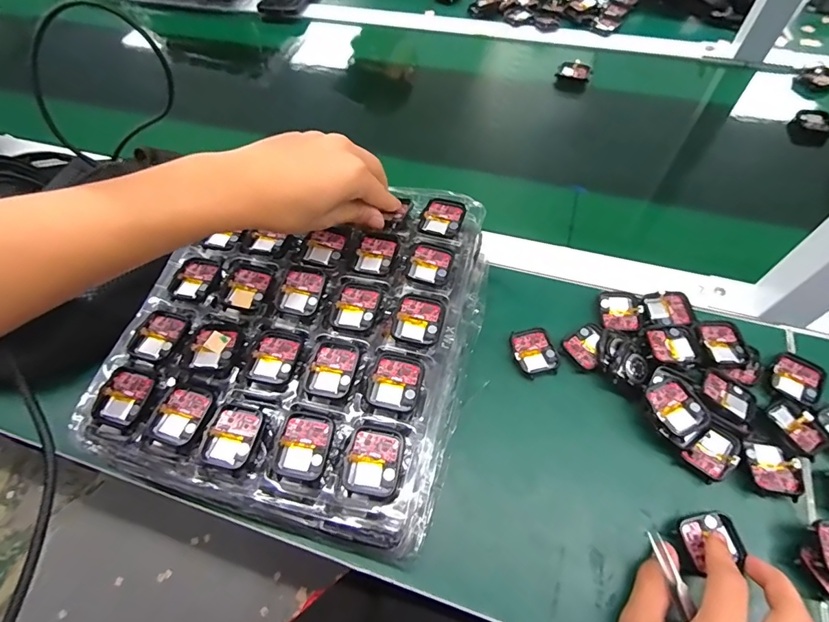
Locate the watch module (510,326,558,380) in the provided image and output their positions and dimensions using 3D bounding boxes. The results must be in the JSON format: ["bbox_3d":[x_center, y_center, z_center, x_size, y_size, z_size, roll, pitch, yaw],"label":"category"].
[{"bbox_3d":[0.110,0.037,0.389,0.036,0.004,0.047,-16,60,-6],"label":"watch module"}]

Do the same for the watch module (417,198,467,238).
[{"bbox_3d":[0.026,-0.086,0.395,0.037,0.004,0.042,19,62,14],"label":"watch module"}]

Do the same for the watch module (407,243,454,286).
[{"bbox_3d":[0.014,-0.041,0.365,0.035,0.004,0.039,15,62,12],"label":"watch module"}]

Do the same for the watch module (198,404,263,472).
[{"bbox_3d":[-0.127,0.089,0.300,0.036,0.006,0.043,12,61,10],"label":"watch module"}]

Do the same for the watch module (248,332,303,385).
[{"bbox_3d":[-0.106,0.036,0.330,0.036,0.004,0.042,10,61,9],"label":"watch module"}]

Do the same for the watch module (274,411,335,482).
[{"bbox_3d":[-0.075,0.093,0.294,0.035,0.008,0.042,9,61,8],"label":"watch module"}]

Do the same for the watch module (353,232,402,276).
[{"bbox_3d":[-0.033,-0.050,0.373,0.036,0.008,0.040,13,61,11],"label":"watch module"}]

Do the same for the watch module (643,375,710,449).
[{"bbox_3d":[0.208,0.079,0.342,0.042,0.011,0.046,-33,63,-15],"label":"watch module"}]

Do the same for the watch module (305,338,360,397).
[{"bbox_3d":[-0.061,0.042,0.322,0.035,0.007,0.043,8,60,8],"label":"watch module"}]

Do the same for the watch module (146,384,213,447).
[{"bbox_3d":[-0.169,0.075,0.309,0.033,0.005,0.043,17,62,13],"label":"watch module"}]

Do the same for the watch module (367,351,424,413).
[{"bbox_3d":[-0.013,0.052,0.314,0.035,0.005,0.042,12,61,10],"label":"watch module"}]

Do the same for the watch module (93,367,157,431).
[{"bbox_3d":[-0.213,0.064,0.316,0.039,0.007,0.042,13,61,11],"label":"watch module"}]

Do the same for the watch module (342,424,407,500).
[{"bbox_3d":[-0.026,0.101,0.287,0.036,0.008,0.043,9,61,9],"label":"watch module"}]

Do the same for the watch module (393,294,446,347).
[{"bbox_3d":[0.004,0.006,0.338,0.037,0.004,0.042,10,61,9],"label":"watch module"}]

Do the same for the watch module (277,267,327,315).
[{"bbox_3d":[-0.093,-0.017,0.355,0.035,0.009,0.038,11,61,10],"label":"watch module"}]

